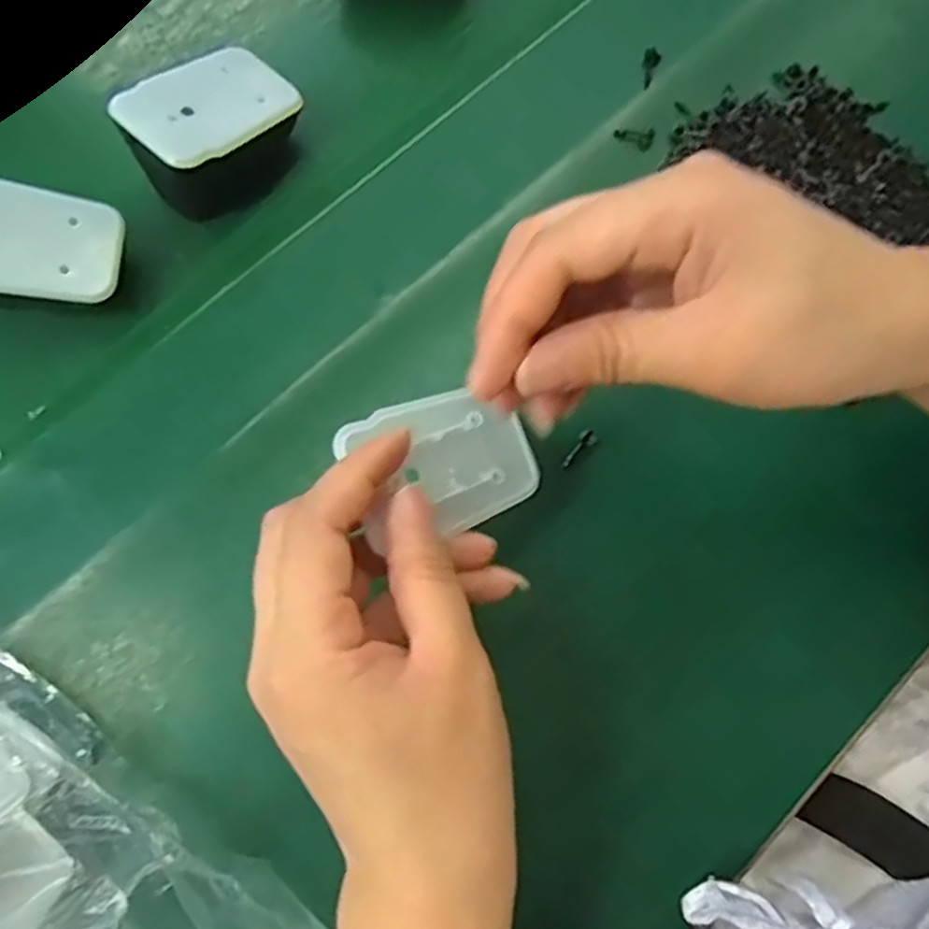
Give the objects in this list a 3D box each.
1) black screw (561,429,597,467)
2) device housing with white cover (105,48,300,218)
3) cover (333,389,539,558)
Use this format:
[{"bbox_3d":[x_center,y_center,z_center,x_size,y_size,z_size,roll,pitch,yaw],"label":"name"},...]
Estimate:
[{"bbox_3d":[0.045,-0.006,0.300,0.006,0.004,0.019,44,92,9],"label":"black screw"},{"bbox_3d":[-0.100,-0.137,0.307,0.069,0.047,0.049,-37,79,-10],"label":"device housing with white cover"},{"bbox_3d":[-0.006,0.000,0.246,0.067,0.004,0.044,-21,94,-31],"label":"cover"}]

